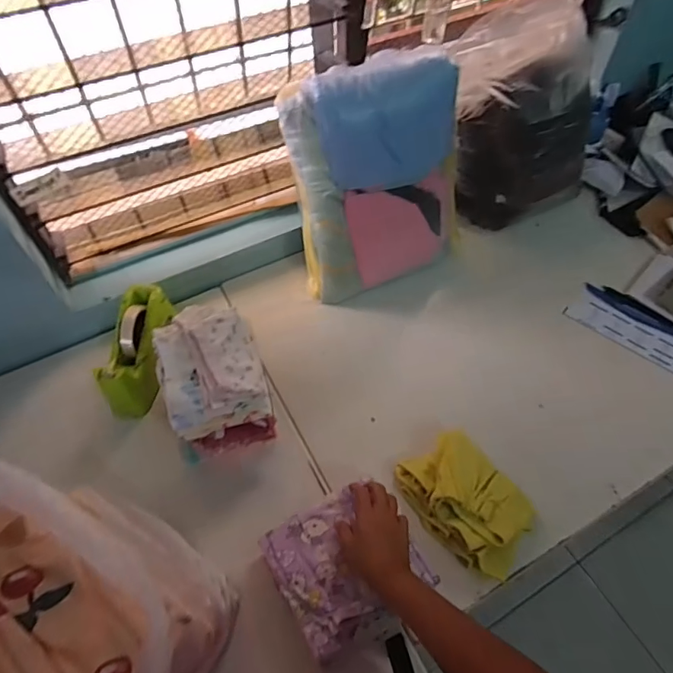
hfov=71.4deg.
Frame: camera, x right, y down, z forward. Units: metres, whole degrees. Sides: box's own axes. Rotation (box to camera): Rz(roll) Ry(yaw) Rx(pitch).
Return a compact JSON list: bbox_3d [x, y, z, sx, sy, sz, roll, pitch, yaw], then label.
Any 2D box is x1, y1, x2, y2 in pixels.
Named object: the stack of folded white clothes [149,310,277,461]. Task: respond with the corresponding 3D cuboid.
[{"bbox_3d":[-0.181,0.059,0.697,0.140,0.129,0.184,-13,57,-8],"label":"stack of folded white clothes"}]

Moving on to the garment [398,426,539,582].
[{"bbox_3d":[0.187,0.227,0.656,0.128,0.050,0.181,-32,61,-19],"label":"garment"}]

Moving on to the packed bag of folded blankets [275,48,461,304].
[{"bbox_3d":[0.075,-0.261,0.797,0.275,0.343,0.145,-23,59,-14],"label":"packed bag of folded blankets"}]

